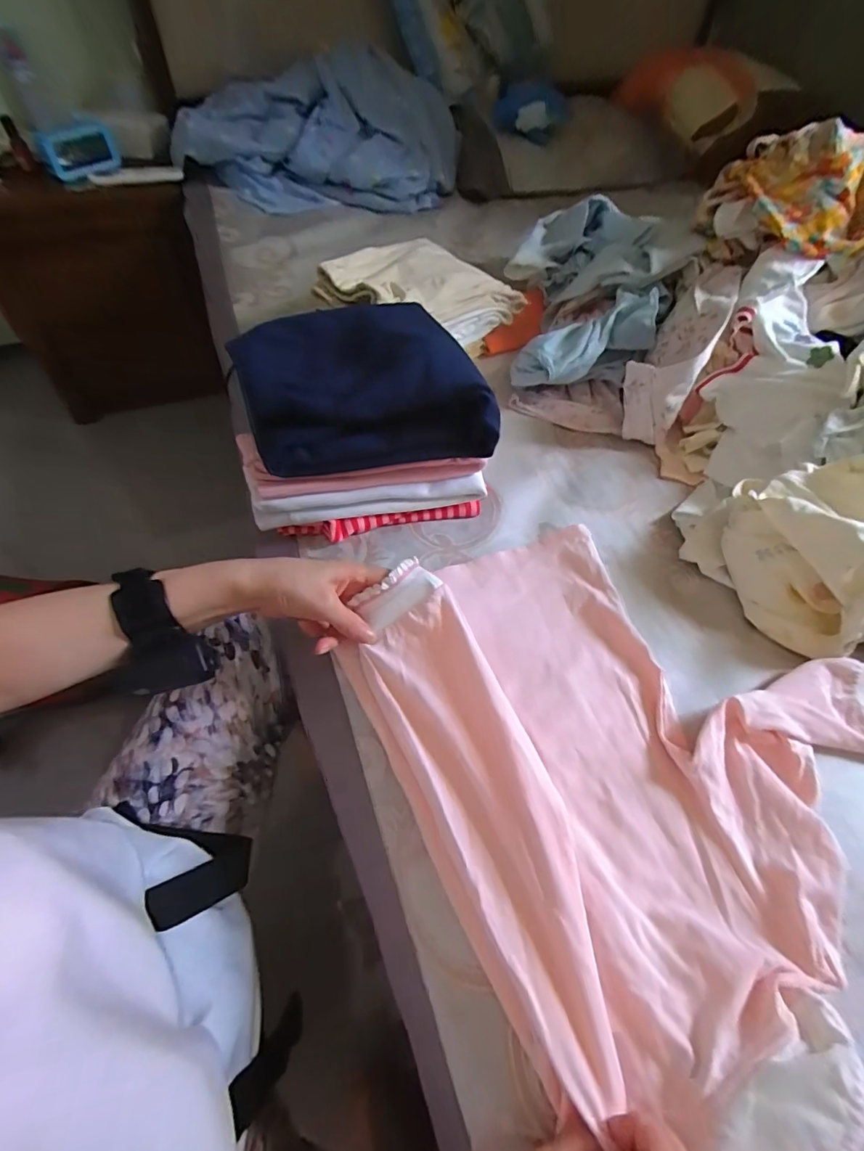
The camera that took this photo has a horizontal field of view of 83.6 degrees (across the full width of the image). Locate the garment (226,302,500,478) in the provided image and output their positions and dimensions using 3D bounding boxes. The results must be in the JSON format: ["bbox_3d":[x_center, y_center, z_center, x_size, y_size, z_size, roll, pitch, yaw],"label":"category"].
[{"bbox_3d":[-0.074,-0.197,0.496,0.223,0.065,0.209,-13,58,-11],"label":"garment"}]

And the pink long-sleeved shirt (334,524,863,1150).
[{"bbox_3d":[0.183,0.128,0.390,0.401,0.055,0.428,-20,59,-15],"label":"pink long-sleeved shirt"}]

